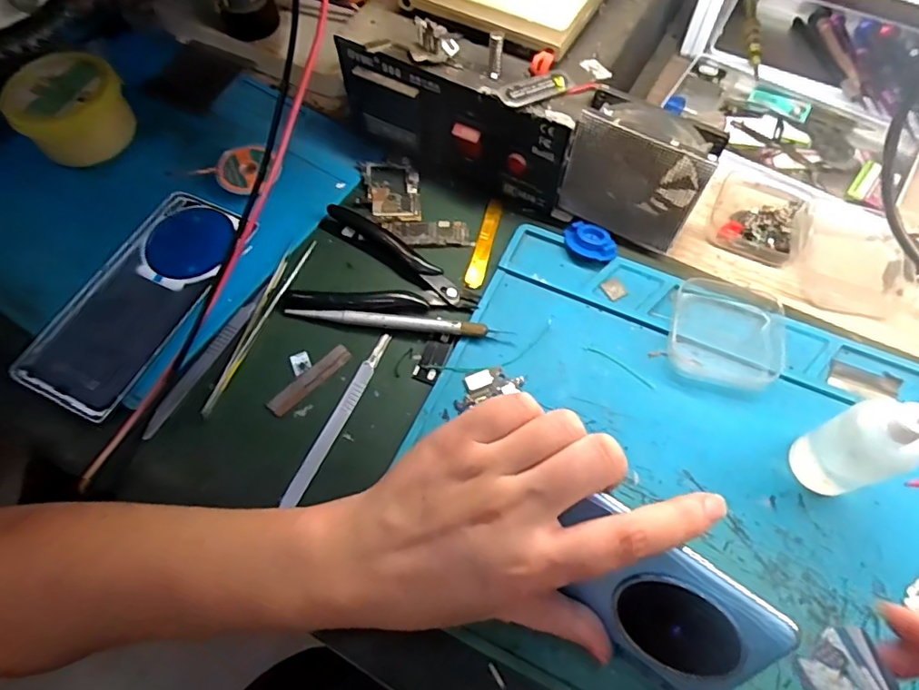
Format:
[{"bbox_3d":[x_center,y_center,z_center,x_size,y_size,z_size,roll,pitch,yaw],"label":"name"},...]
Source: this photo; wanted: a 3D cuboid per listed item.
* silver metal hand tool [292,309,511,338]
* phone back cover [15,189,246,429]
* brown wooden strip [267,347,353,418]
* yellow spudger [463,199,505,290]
[{"bbox_3d":[-0.040,-0.014,0.362,0.142,0.009,0.009,6,64,6],"label":"silver metal hand tool"},{"bbox_3d":[-0.209,-0.032,0.369,0.078,0.013,0.156,21,67,13],"label":"phone back cover"},{"bbox_3d":[-0.093,0.021,0.351,0.058,0.004,0.012,-40,69,-15],"label":"brown wooden strip"},{"bbox_3d":[0.018,-0.070,0.392,0.012,0.005,0.075,13,65,9],"label":"yellow spudger"}]

